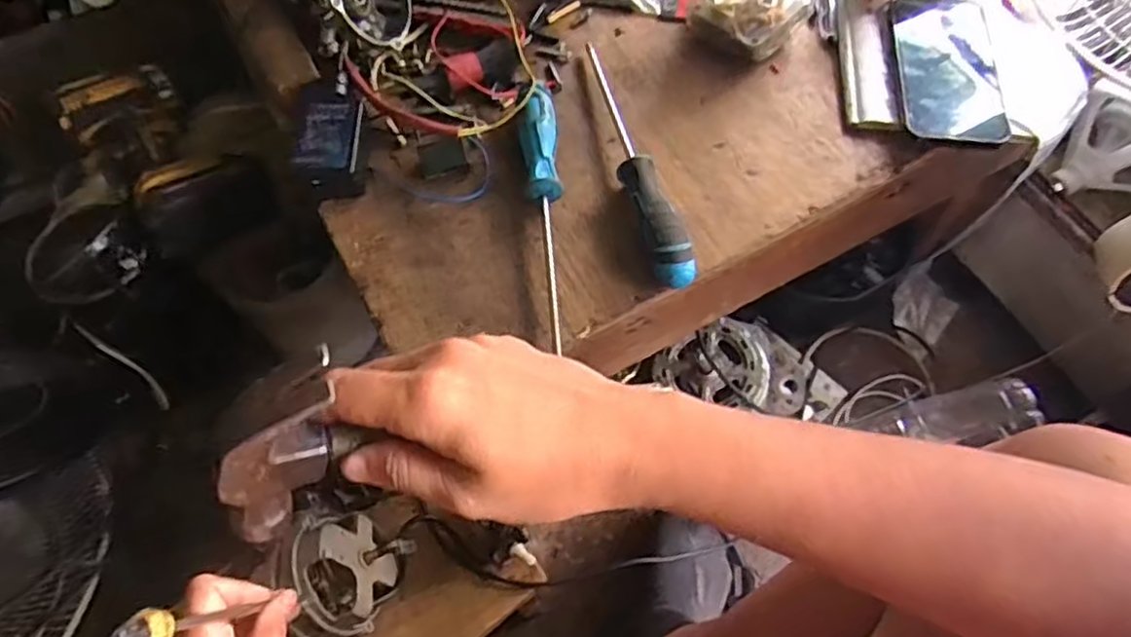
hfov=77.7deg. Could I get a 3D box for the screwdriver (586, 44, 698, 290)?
[{"bbox_3d":[0.052,-0.130,0.552,0.032,0.035,0.250,-12,63,-6],"label":"screwdriver"}]

